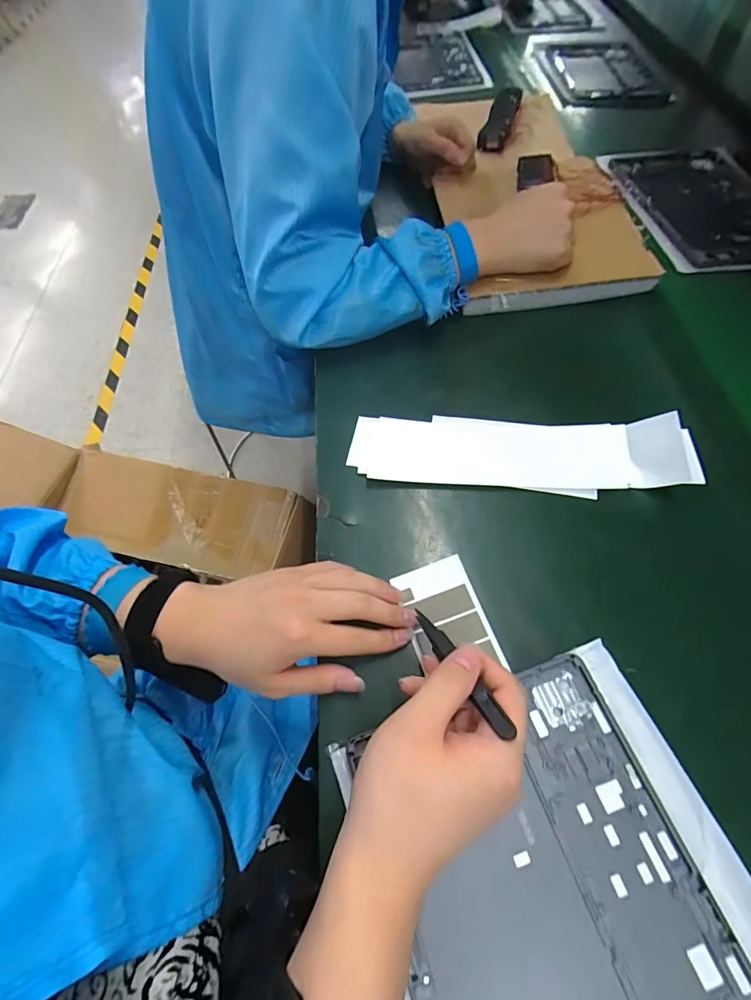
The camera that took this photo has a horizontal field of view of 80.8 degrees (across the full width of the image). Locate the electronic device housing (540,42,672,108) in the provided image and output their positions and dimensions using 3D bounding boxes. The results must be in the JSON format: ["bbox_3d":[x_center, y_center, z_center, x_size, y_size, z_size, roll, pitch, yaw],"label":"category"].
[{"bbox_3d":[0.405,-0.764,0.791,0.169,0.035,0.287,2,60,5],"label":"electronic device housing"}]

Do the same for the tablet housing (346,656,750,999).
[{"bbox_3d":[0.102,0.237,0.233,0.164,0.007,0.250,-18,60,-7],"label":"tablet housing"}]

